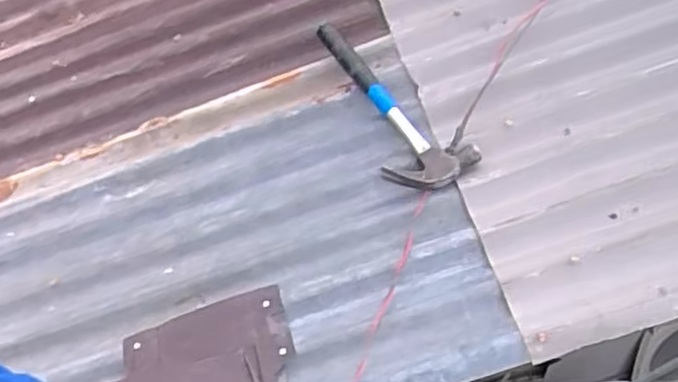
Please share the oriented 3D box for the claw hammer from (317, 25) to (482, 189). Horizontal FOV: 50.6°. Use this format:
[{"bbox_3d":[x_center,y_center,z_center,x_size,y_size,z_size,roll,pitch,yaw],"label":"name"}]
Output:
[{"bbox_3d":[0.049,-0.123,1.057,0.117,0.033,0.348,-35,64,-21],"label":"claw hammer"}]

